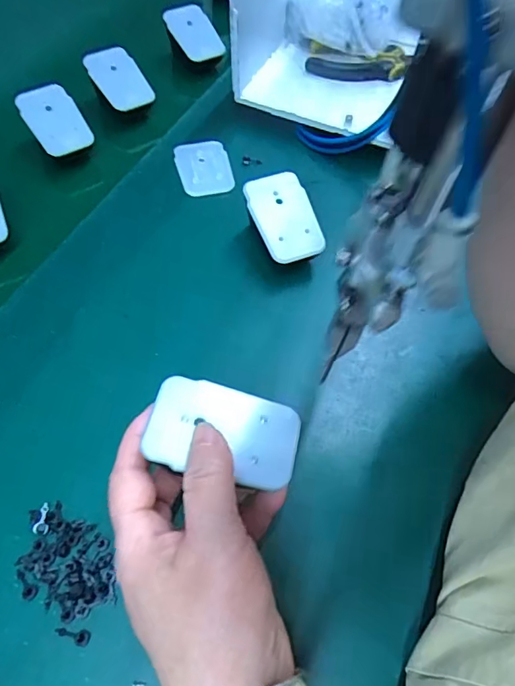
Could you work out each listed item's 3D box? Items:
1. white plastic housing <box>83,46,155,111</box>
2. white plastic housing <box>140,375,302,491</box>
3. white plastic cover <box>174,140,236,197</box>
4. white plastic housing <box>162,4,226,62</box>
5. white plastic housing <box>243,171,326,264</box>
[{"bbox_3d":[-0.134,-0.259,0.487,0.045,0.006,0.071,-33,82,-18],"label":"white plastic housing"},{"bbox_3d":[-0.015,0.041,0.236,0.068,0.009,0.044,9,57,4],"label":"white plastic housing"},{"bbox_3d":[-0.047,-0.157,0.446,0.047,0.006,0.070,-11,57,-9],"label":"white plastic cover"},{"bbox_3d":[-0.066,-0.336,0.541,0.046,0.013,0.069,-30,87,-19],"label":"white plastic housing"},{"bbox_3d":[0.020,-0.093,0.369,0.044,0.006,0.069,-17,78,-10],"label":"white plastic housing"}]

